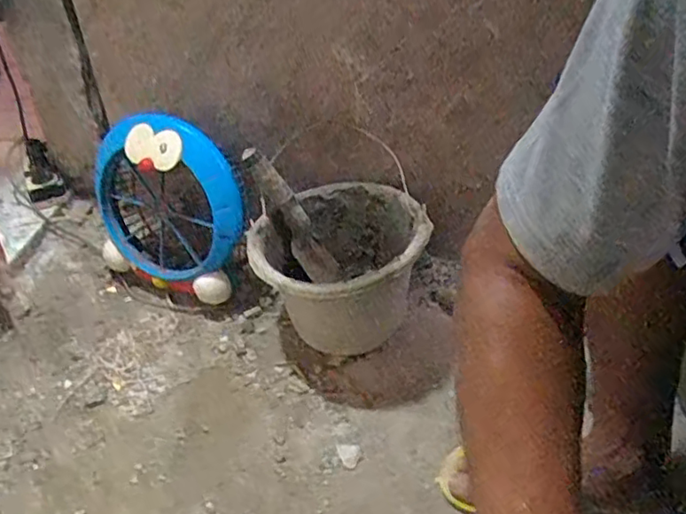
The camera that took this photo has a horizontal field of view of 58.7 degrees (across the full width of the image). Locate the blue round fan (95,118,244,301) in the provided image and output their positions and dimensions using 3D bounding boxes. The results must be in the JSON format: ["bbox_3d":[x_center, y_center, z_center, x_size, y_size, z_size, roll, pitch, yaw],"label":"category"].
[{"bbox_3d":[-0.246,-0.059,0.850,0.214,0.249,0.085,18,46,18],"label":"blue round fan"}]

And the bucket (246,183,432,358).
[{"bbox_3d":[-0.005,0.016,0.829,0.220,0.179,0.247,1,42,0],"label":"bucket"}]

